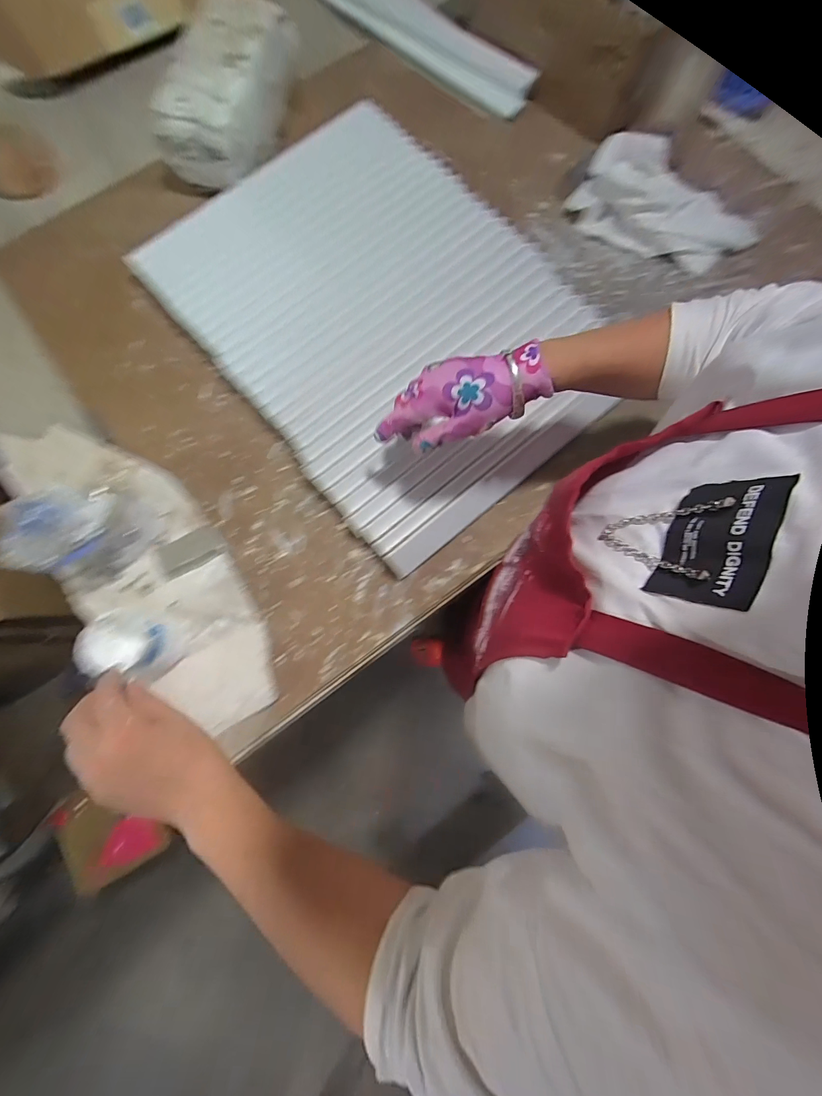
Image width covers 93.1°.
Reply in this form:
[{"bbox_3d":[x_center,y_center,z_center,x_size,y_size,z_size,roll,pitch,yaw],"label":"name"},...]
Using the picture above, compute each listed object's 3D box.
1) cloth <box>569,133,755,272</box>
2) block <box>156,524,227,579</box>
[{"bbox_3d":[0.353,-0.470,0.533,0.241,0.063,0.113,29,80,5],"label":"cloth"},{"bbox_3d":[-0.277,0.004,0.489,0.081,0.021,0.041,-30,80,-6],"label":"block"}]

